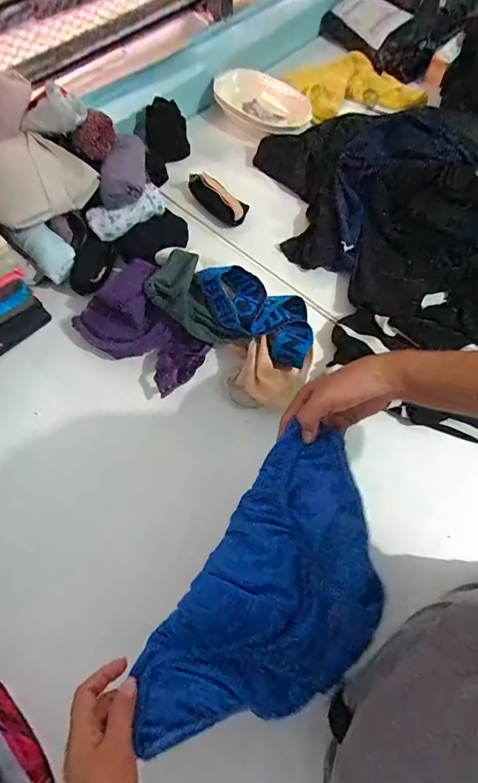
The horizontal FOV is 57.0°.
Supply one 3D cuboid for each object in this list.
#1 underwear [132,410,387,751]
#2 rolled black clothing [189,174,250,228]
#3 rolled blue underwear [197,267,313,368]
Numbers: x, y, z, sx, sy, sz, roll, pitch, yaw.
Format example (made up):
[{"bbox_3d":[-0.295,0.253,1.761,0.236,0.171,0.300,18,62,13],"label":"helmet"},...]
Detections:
[{"bbox_3d":[0.039,0.182,0.392,0.150,0.044,0.281,32,68,12],"label":"underwear"},{"bbox_3d":[-0.035,-0.301,0.692,0.103,0.037,0.030,37,68,-1],"label":"rolled black clothing"},{"bbox_3d":[0.025,-0.104,0.556,0.161,0.036,0.083,36,68,-4],"label":"rolled blue underwear"}]

